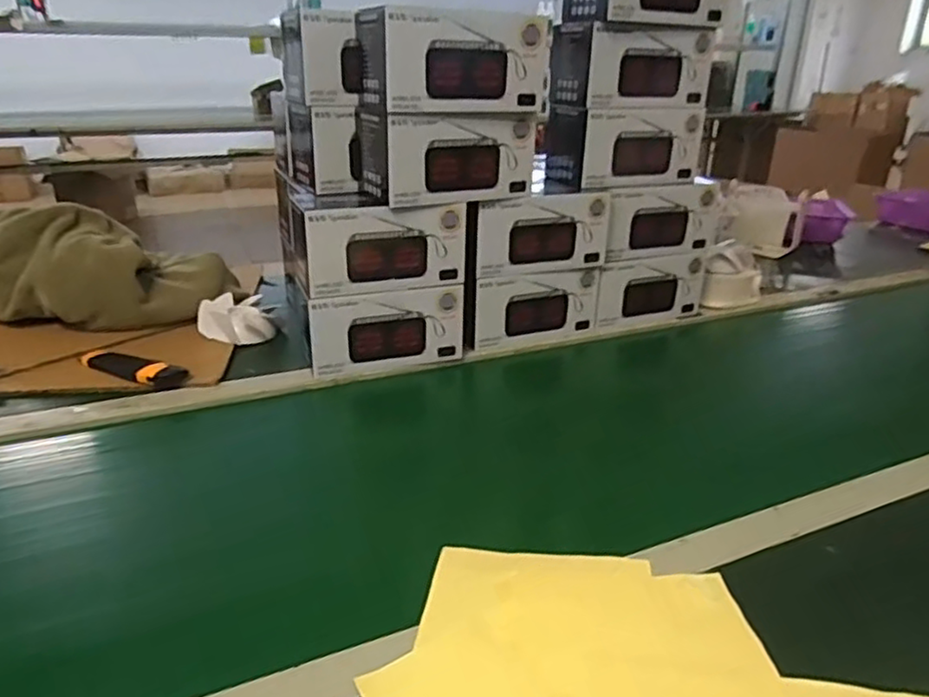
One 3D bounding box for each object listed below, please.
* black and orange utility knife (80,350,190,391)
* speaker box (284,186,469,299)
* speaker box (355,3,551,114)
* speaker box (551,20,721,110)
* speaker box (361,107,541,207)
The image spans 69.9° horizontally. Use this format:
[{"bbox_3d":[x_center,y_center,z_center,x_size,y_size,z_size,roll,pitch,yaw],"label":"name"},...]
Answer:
[{"bbox_3d":[-0.402,0.020,0.794,0.148,0.014,0.042,11,25,21],"label":"black and orange utility knife"},{"bbox_3d":[-0.113,-0.136,0.830,0.212,0.101,0.103,-7,25,-19],"label":"speaker box"},{"bbox_3d":[-0.011,-0.334,0.773,0.204,0.103,0.108,-9,26,-23],"label":"speaker box"},{"bbox_3d":[0.236,-0.398,0.937,0.211,0.105,0.109,-7,25,-18],"label":"speaker box"},{"bbox_3d":[-0.018,-0.239,0.817,0.202,0.100,0.089,-9,26,-23],"label":"speaker box"}]

